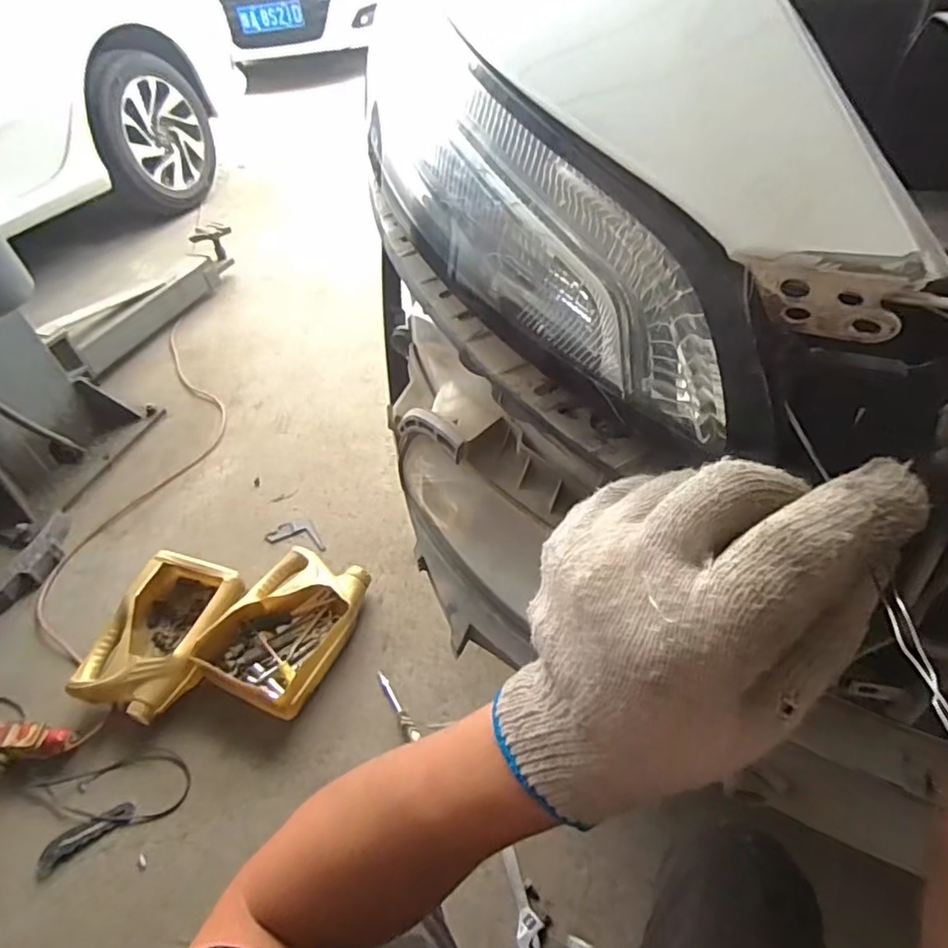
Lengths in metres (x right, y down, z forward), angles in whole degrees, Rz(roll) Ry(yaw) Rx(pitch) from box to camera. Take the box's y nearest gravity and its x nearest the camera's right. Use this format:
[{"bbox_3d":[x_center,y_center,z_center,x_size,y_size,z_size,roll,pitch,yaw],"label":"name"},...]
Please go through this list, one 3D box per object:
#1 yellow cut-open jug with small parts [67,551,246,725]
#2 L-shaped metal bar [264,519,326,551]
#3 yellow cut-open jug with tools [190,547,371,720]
[{"bbox_3d":[-0.577,0.294,1.096,0.215,0.111,0.301,7,48,13],"label":"yellow cut-open jug with small parts"},{"bbox_3d":[-0.385,0.130,1.305,0.145,0.008,0.072,8,48,14],"label":"L-shaped metal bar"},{"bbox_3d":[-0.342,0.290,1.105,0.216,0.081,0.295,19,52,22],"label":"yellow cut-open jug with tools"}]

